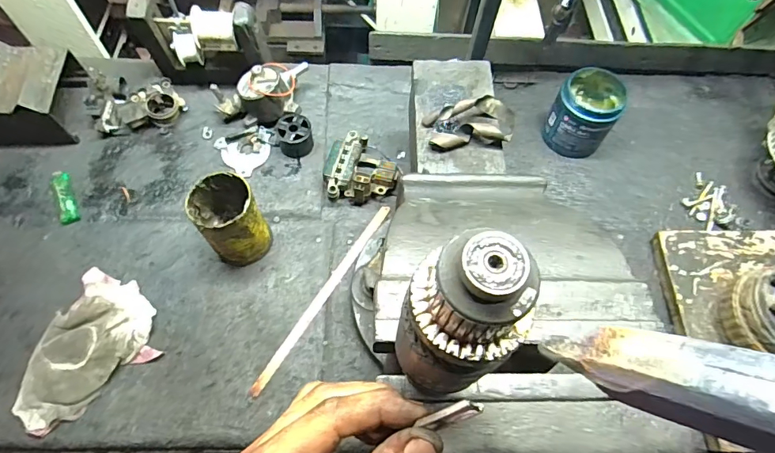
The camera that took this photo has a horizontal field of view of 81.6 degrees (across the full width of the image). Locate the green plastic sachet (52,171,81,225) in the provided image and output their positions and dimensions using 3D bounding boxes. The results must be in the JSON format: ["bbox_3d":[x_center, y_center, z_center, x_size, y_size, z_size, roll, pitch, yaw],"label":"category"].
[{"bbox_3d":[-0.446,-0.039,0.621,0.021,0.017,0.077,-20,66,-12],"label":"green plastic sachet"}]

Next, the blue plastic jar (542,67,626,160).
[{"bbox_3d":[0.293,-0.173,0.675,0.096,0.088,0.100,27,65,10],"label":"blue plastic jar"}]

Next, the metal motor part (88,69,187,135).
[{"bbox_3d":[-0.376,-0.188,0.678,0.133,0.044,0.086,-11,65,-8],"label":"metal motor part"}]

